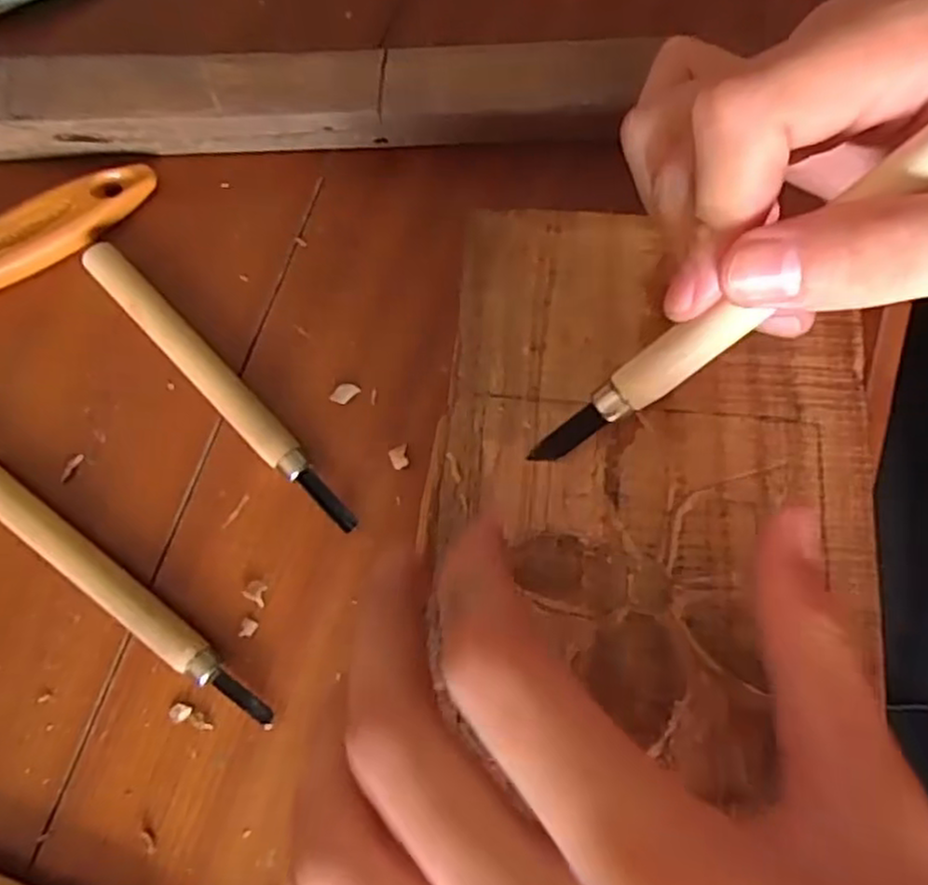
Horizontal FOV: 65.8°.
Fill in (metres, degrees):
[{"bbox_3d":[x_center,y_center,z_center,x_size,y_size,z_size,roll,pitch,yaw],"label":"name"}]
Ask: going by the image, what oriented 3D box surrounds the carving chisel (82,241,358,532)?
[{"bbox_3d":[-0.080,-0.019,0.234,0.127,0.012,0.012,44,81,11],"label":"carving chisel"}]

